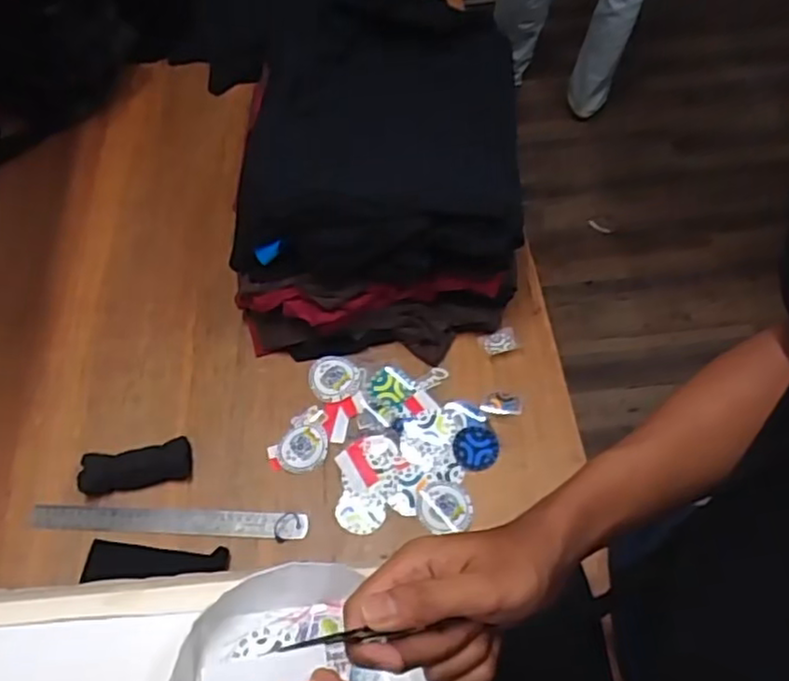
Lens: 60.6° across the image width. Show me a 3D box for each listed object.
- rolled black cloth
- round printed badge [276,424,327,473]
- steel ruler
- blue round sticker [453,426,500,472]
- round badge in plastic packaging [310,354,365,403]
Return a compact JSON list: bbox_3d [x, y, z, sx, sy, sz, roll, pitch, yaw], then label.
[{"bbox_3d":[-0.305,0.150,0.802,0.127,0.025,0.045,-11,57,-3],"label":"rolled black cloth"},{"bbox_3d":[-0.110,0.128,0.810,0.062,0.005,0.052,-38,69,-10],"label":"round printed badge"},{"bbox_3d":[-0.260,0.207,0.773,0.318,0.007,0.032,1,55,4],"label":"steel ruler"},{"bbox_3d":[0.097,0.128,0.799,0.053,0.004,0.055,2,60,-3],"label":"blue round sticker"},{"bbox_3d":[-0.076,0.047,0.858,0.070,0.004,0.060,35,66,22],"label":"round badge in plastic packaging"}]

